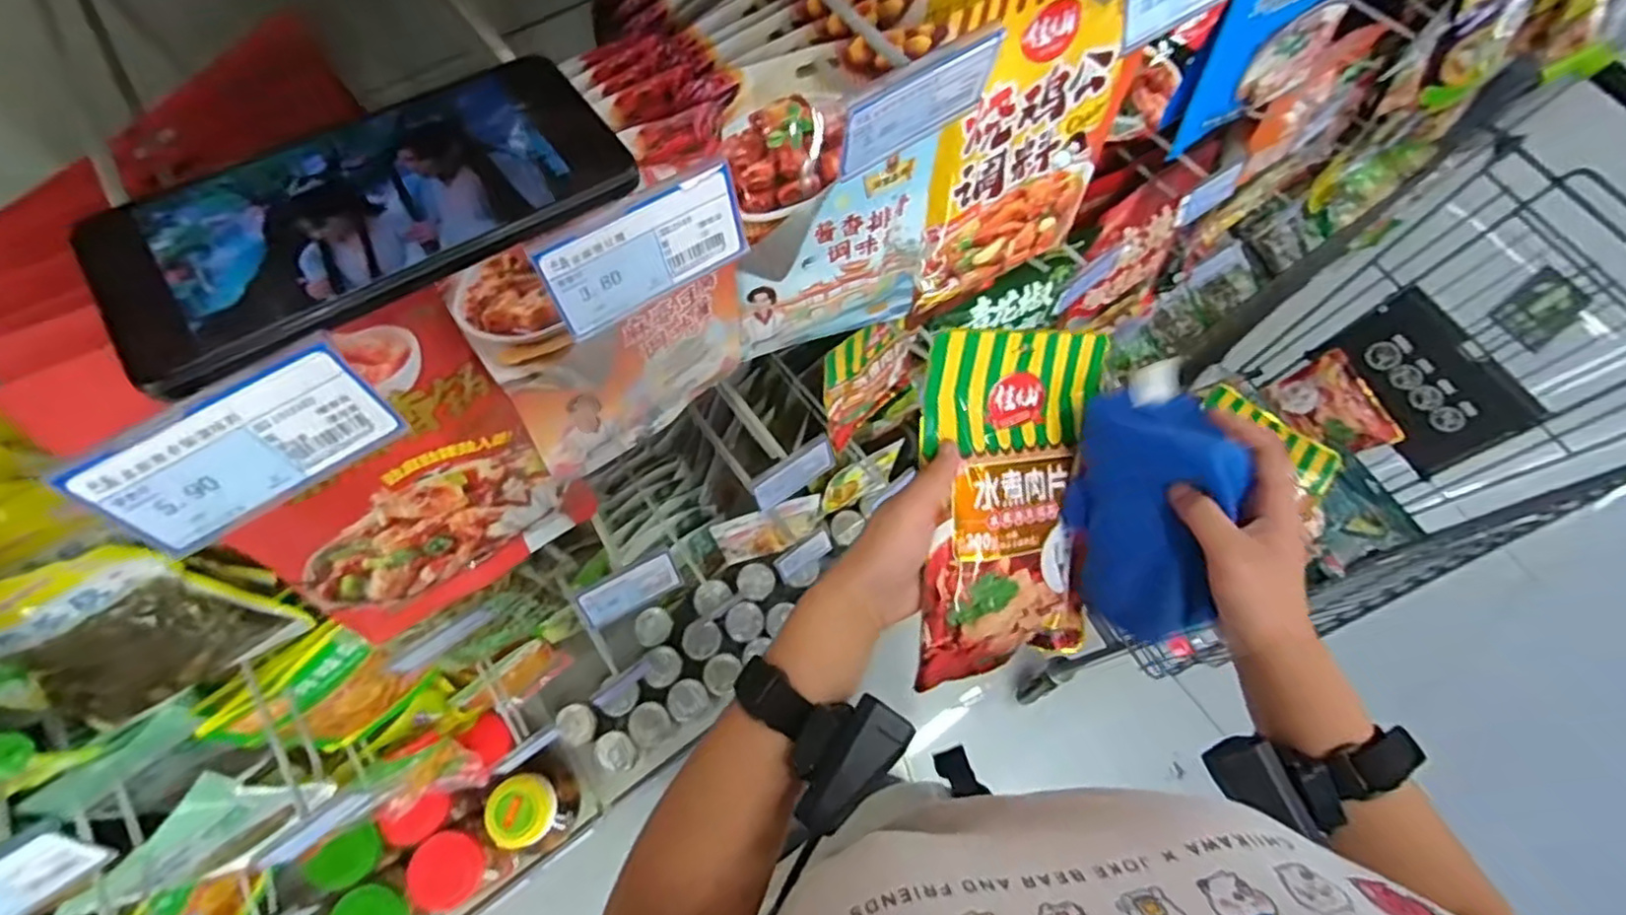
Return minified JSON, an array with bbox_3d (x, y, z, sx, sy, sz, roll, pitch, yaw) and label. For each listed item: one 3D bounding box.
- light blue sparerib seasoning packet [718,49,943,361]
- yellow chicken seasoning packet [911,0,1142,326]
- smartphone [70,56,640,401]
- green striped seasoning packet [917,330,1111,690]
[{"bbox_3d":[0.016,-0.142,0.417,0.131,0.198,0.011,-20,59,-13],"label":"light blue sparerib seasoning packet"},{"bbox_3d":[0.149,-0.210,0.480,0.158,0.238,0.017,-26,60,-12],"label":"yellow chicken seasoning packet"},{"bbox_3d":[-0.148,-0.087,0.234,0.163,0.012,0.080,-34,73,-14],"label":"smartphone"},{"bbox_3d":[0.132,0.031,0.446,0.147,0.017,0.218,-4,98,-30],"label":"green striped seasoning packet"}]

